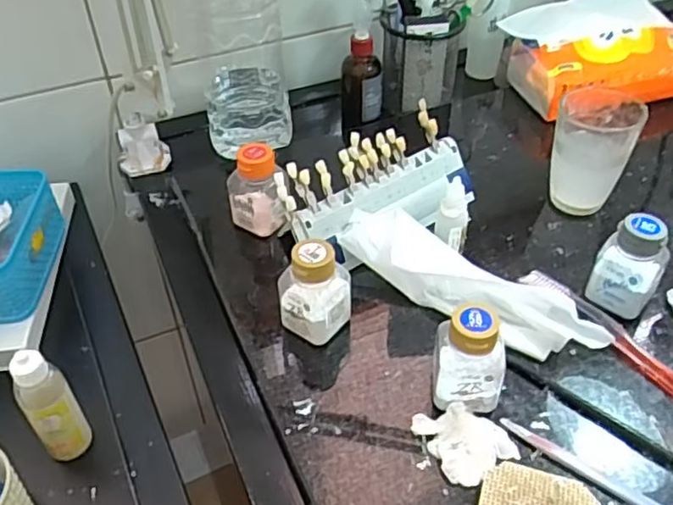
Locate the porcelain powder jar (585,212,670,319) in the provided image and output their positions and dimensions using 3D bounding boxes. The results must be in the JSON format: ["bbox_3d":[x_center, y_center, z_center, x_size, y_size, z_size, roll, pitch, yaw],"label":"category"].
[{"bbox_3d":[0.211,0.010,0.476,0.043,0.073,0.037,29,53,27],"label":"porcelain powder jar"}]

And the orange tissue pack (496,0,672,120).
[{"bbox_3d":[0.282,-0.217,0.707,0.174,0.072,0.141,-13,46,-11],"label":"orange tissue pack"}]

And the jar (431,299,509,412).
[{"bbox_3d":[0.085,0.068,0.418,0.045,0.075,0.042,-1,45,1],"label":"jar"}]

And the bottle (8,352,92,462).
[{"bbox_3d":[-0.198,0.108,0.457,0.032,0.100,0.024,-26,49,-24],"label":"bottle"}]

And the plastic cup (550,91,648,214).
[{"bbox_3d":[0.217,-0.086,0.563,0.065,0.091,0.059,18,48,18],"label":"plastic cup"}]

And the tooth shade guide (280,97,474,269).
[{"bbox_3d":[0.042,-0.048,0.539,0.172,0.078,0.072,-30,51,-25],"label":"tooth shade guide"}]

